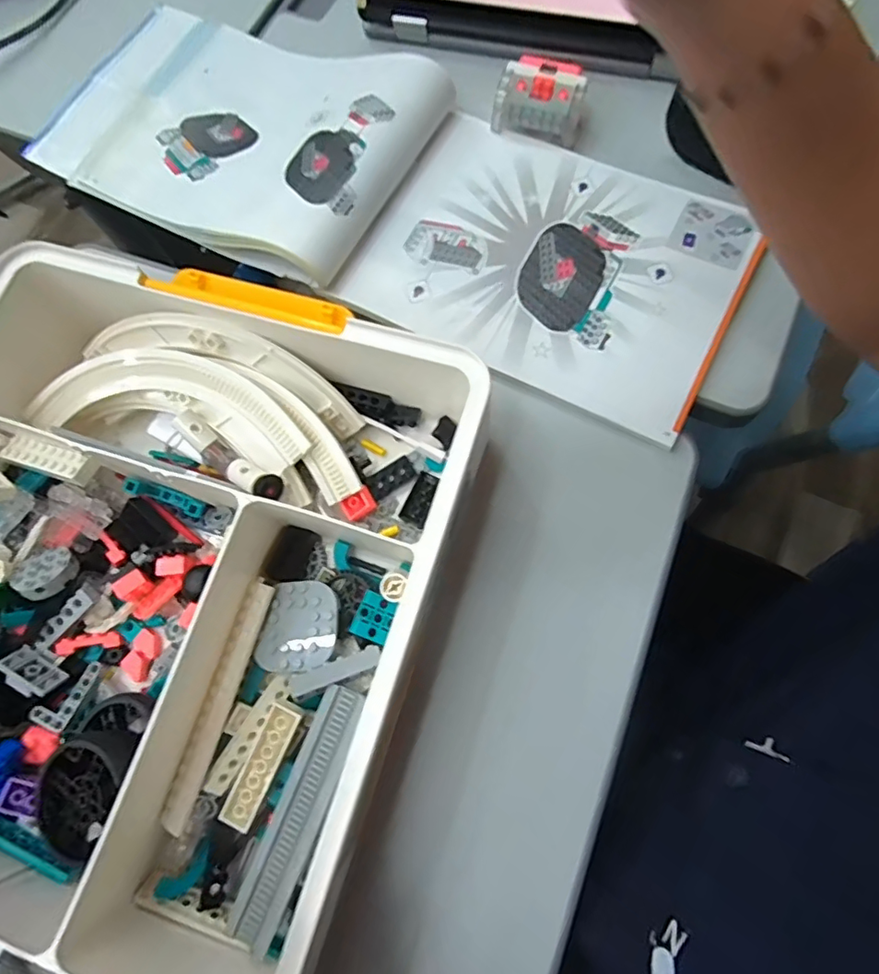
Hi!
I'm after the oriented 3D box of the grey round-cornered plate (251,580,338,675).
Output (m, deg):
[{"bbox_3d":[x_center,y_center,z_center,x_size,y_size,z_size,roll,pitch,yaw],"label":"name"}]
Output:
[{"bbox_3d":[-0.075,0.075,0.294,0.041,0.004,0.049,11,72,15],"label":"grey round-cornered plate"}]

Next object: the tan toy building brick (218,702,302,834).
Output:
[{"bbox_3d":[-0.091,0.143,0.281,0.016,0.009,0.063,25,87,4],"label":"tan toy building brick"}]

